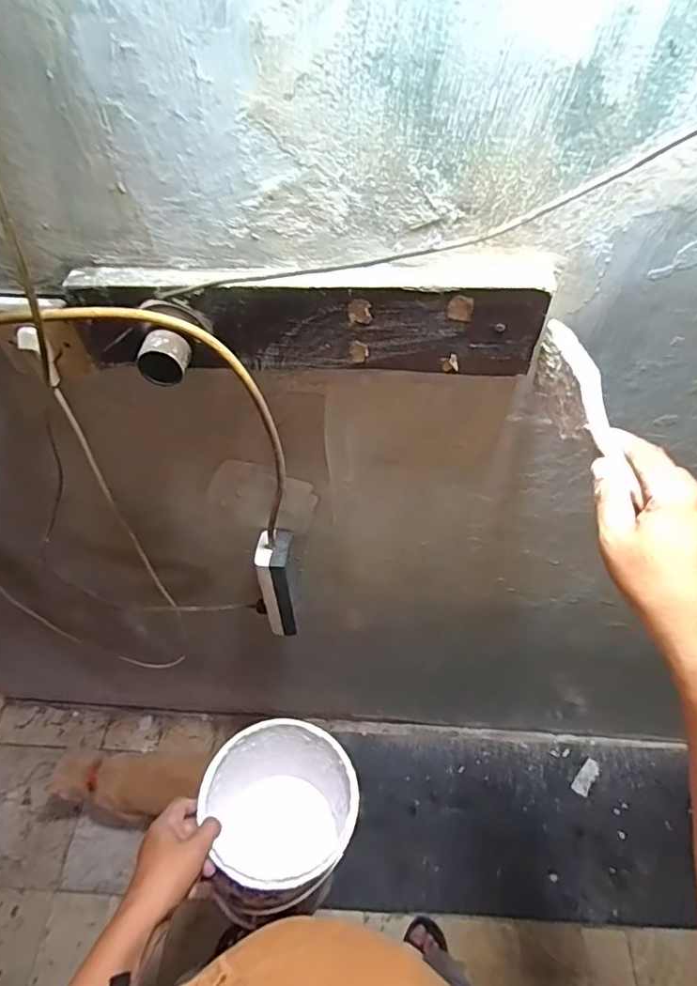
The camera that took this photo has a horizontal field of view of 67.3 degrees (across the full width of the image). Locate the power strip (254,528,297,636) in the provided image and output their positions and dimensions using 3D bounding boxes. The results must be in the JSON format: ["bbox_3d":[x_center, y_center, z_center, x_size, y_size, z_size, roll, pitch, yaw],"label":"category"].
[{"bbox_3d":[-0.098,0.129,0.738,0.046,0.185,0.068,2,52,0],"label":"power strip"}]

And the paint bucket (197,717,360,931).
[{"bbox_3d":[-0.083,0.411,0.682,0.185,0.178,0.192,-7,52,-7],"label":"paint bucket"}]

